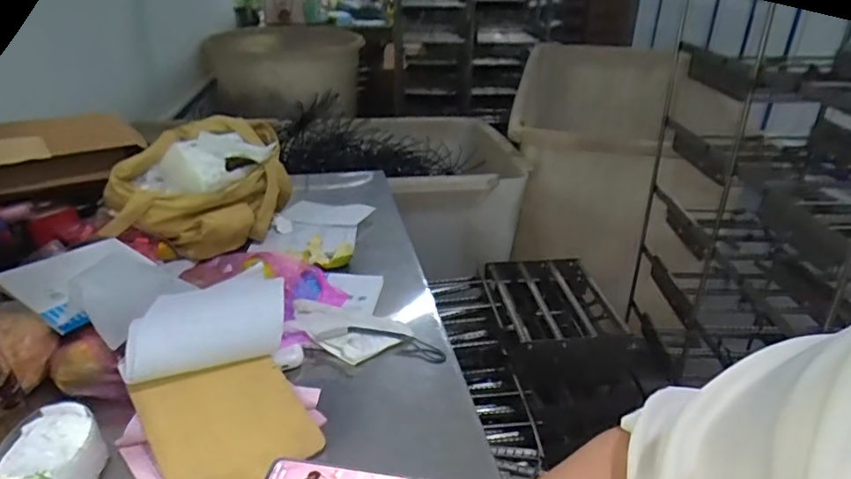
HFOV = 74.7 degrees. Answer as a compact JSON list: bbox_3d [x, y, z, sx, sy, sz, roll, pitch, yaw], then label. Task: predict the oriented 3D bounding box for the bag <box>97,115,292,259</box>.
[{"bbox_3d":[-0.357,-0.089,0.912,0.211,0.161,0.243,2,28,2],"label":"bag"}]

